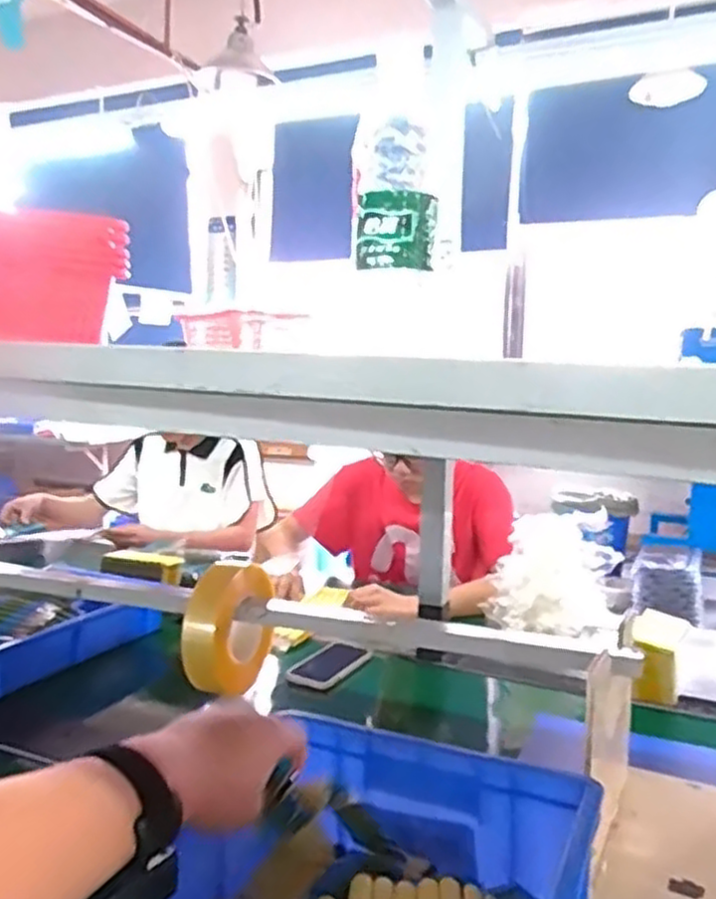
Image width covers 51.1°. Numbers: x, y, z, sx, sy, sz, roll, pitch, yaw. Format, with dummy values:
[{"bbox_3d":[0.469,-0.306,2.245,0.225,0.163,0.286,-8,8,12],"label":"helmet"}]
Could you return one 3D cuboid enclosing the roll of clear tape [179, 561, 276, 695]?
[{"bbox_3d":[-0.150,0.207,0.858,0.067,0.144,0.135,3,7,12],"label":"roll of clear tape"}]

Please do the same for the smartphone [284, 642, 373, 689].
[{"bbox_3d":[-0.044,0.330,1.157,0.079,0.015,0.136,6,8,33],"label":"smartphone"}]

